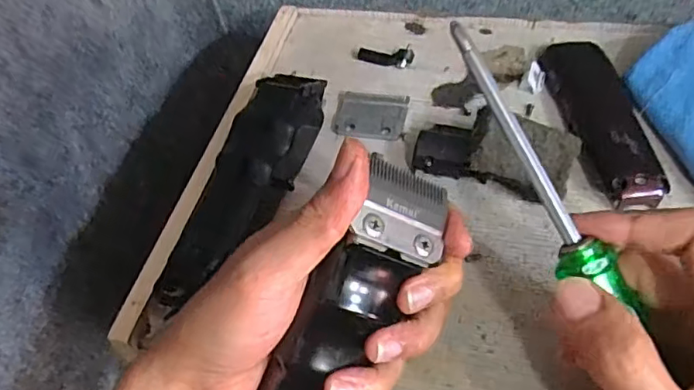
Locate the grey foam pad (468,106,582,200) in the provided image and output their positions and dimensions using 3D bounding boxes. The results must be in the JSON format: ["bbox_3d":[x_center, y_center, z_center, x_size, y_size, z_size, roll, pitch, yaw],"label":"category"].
[{"bbox_3d":[0.106,-0.022,0.338,0.048,0.005,0.042,21,80,9],"label":"grey foam pad"}]

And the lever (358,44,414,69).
[{"bbox_3d":[0.028,-0.103,0.428,0.042,0.015,0.009,15,54,18],"label":"lever"}]

